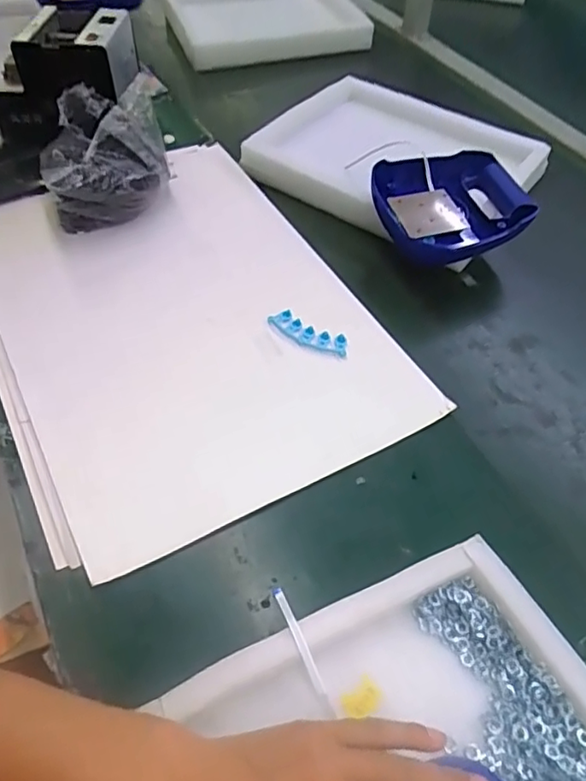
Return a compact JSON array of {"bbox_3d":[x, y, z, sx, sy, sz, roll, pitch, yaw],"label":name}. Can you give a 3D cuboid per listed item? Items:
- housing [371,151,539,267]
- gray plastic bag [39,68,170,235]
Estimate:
[{"bbox_3d":[0.205,-0.232,0.729,0.195,0.055,0.155,-18,54,-15],"label":"housing"},{"bbox_3d":[-0.233,-0.292,0.733,0.146,0.127,0.139,-12,53,-10],"label":"gray plastic bag"}]

